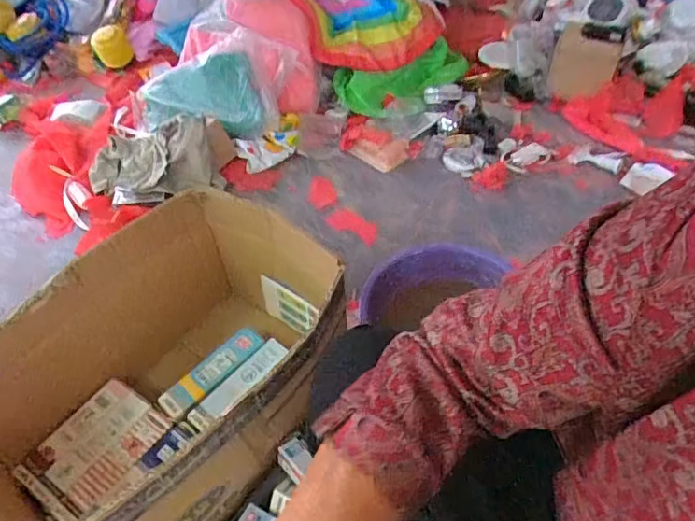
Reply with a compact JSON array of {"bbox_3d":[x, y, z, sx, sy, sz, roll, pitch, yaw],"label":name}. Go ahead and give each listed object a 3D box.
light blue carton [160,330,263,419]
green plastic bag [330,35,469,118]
[{"bbox_3d":[-0.211,0.176,0.841,0.055,0.028,0.181,36,59,29],"label":"light blue carton"},{"bbox_3d":[0.177,-0.521,1.459,0.176,0.119,0.480,34,60,27],"label":"green plastic bag"}]

